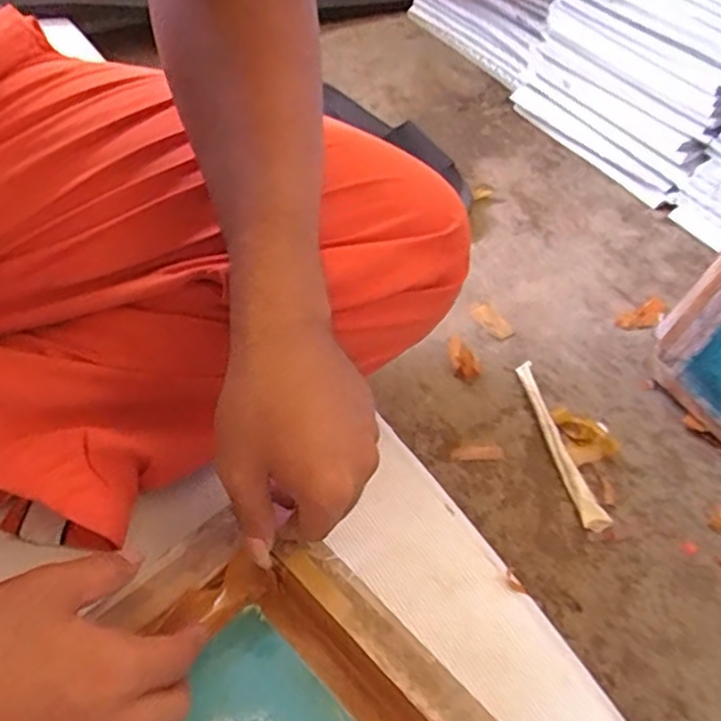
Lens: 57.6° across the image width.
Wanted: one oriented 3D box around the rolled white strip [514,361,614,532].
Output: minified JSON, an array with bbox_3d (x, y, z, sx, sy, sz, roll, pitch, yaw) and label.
[{"bbox_3d":[0.179,0.072,0.594,0.021,0.011,0.171,-7,53,-12],"label":"rolled white strip"}]

